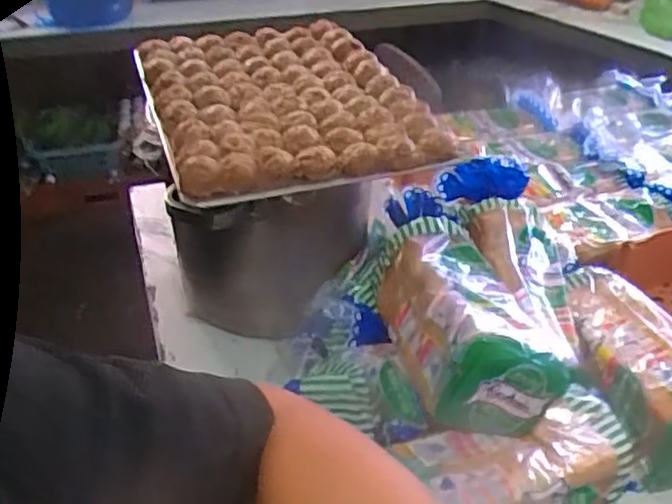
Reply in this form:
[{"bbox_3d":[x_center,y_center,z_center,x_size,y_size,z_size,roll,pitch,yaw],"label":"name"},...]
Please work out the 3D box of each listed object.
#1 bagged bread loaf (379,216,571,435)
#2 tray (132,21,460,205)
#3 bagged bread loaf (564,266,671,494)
[{"bbox_3d":[0.148,0.068,0.782,0.151,0.098,0.262,-7,37,-9],"label":"bagged bread loaf"},{"bbox_3d":[-0.077,-0.203,0.877,0.301,0.033,0.433,-12,38,-15],"label":"tray"},{"bbox_3d":[0.356,0.139,0.842,0.145,0.114,0.266,-15,39,-20],"label":"bagged bread loaf"}]

